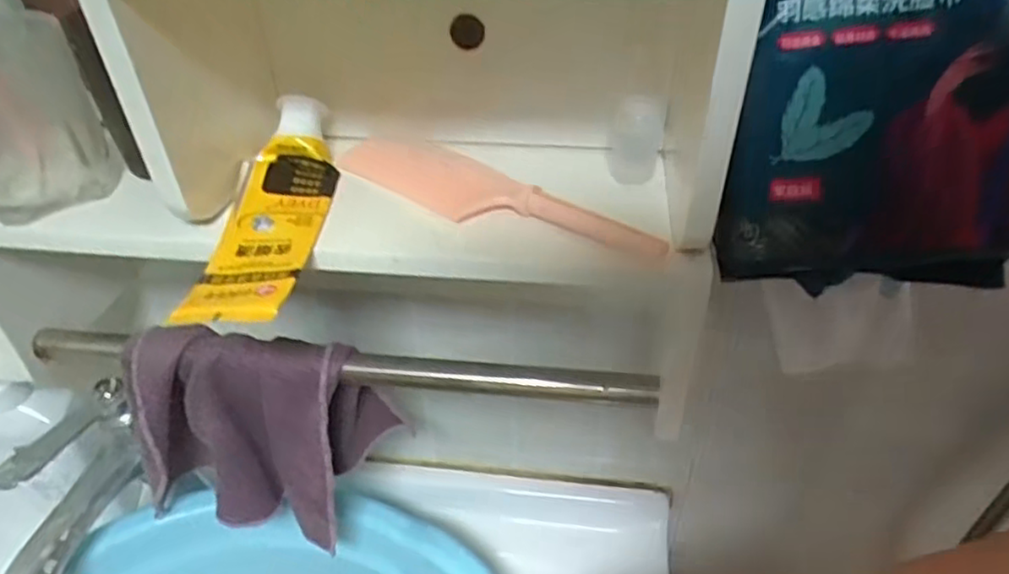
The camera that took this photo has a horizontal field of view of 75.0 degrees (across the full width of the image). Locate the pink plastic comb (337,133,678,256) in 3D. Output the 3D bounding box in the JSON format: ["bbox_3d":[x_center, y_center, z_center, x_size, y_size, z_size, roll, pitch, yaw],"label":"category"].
[{"bbox_3d":[-0.007,-0.047,0.330,0.181,0.019,0.034,24,45,28],"label":"pink plastic comb"}]

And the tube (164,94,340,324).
[{"bbox_3d":[-0.113,-0.043,0.319,0.047,0.032,0.157,0,39,2],"label":"tube"}]

